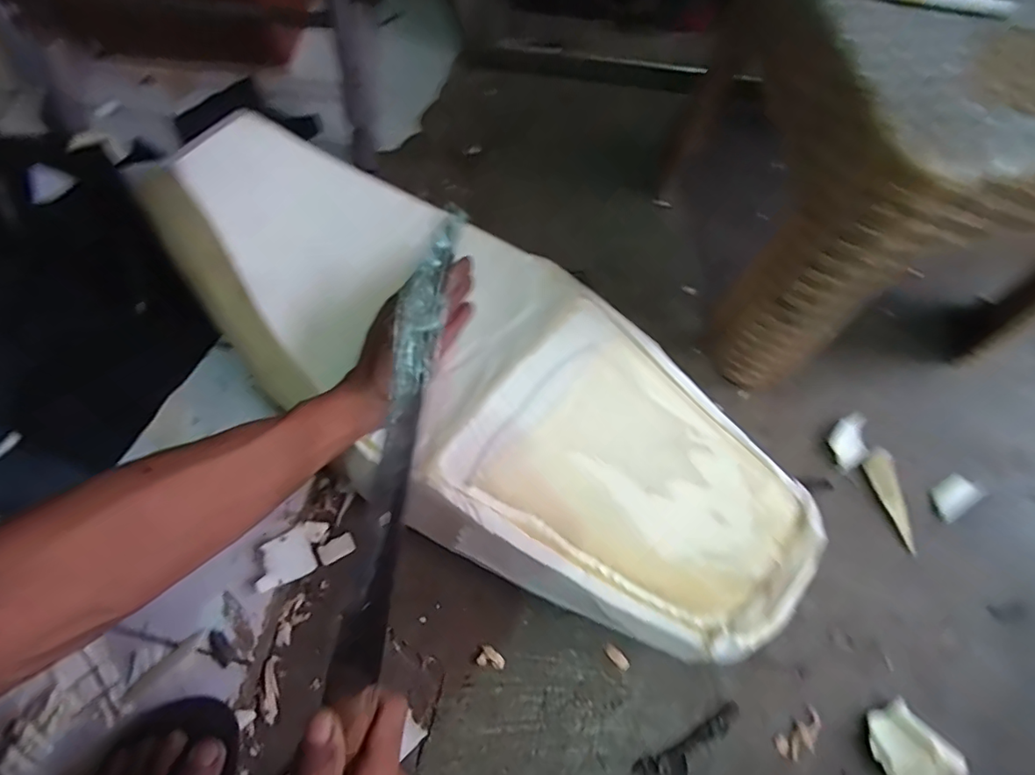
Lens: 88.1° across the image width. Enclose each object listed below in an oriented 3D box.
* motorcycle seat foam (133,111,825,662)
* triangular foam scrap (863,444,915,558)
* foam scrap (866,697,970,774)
[{"bbox_3d":[-0.041,-0.014,0.482,0.626,0.141,0.256,30,74,13],"label":"motorcycle seat foam"},{"bbox_3d":[0.376,0.110,0.531,0.025,0.008,0.100,-23,77,17],"label":"triangular foam scrap"},{"bbox_3d":[0.333,0.309,0.454,0.059,0.021,0.070,-35,71,-11],"label":"foam scrap"}]

